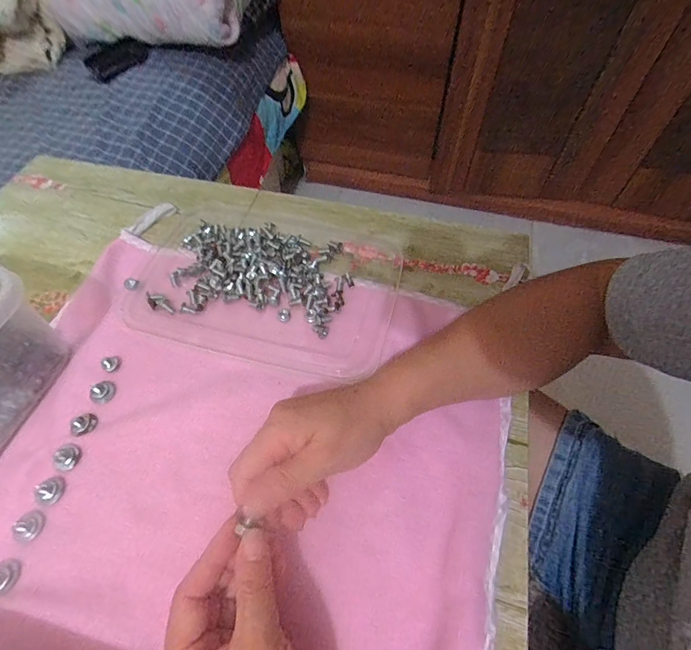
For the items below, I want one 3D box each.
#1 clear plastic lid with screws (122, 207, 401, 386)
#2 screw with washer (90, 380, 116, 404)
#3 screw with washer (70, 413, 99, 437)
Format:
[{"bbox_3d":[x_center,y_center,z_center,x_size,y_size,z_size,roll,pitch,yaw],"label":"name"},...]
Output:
[{"bbox_3d":[-0.074,-0.044,0.356,0.235,0.013,0.157,14,58,9],"label":"clear plastic lid with screws"},{"bbox_3d":[-0.190,0.051,0.304,0.016,0.008,0.018,20,60,12],"label":"screw with washer"},{"bbox_3d":[-0.197,0.074,0.292,0.017,0.006,0.016,-21,60,-13],"label":"screw with washer"}]

